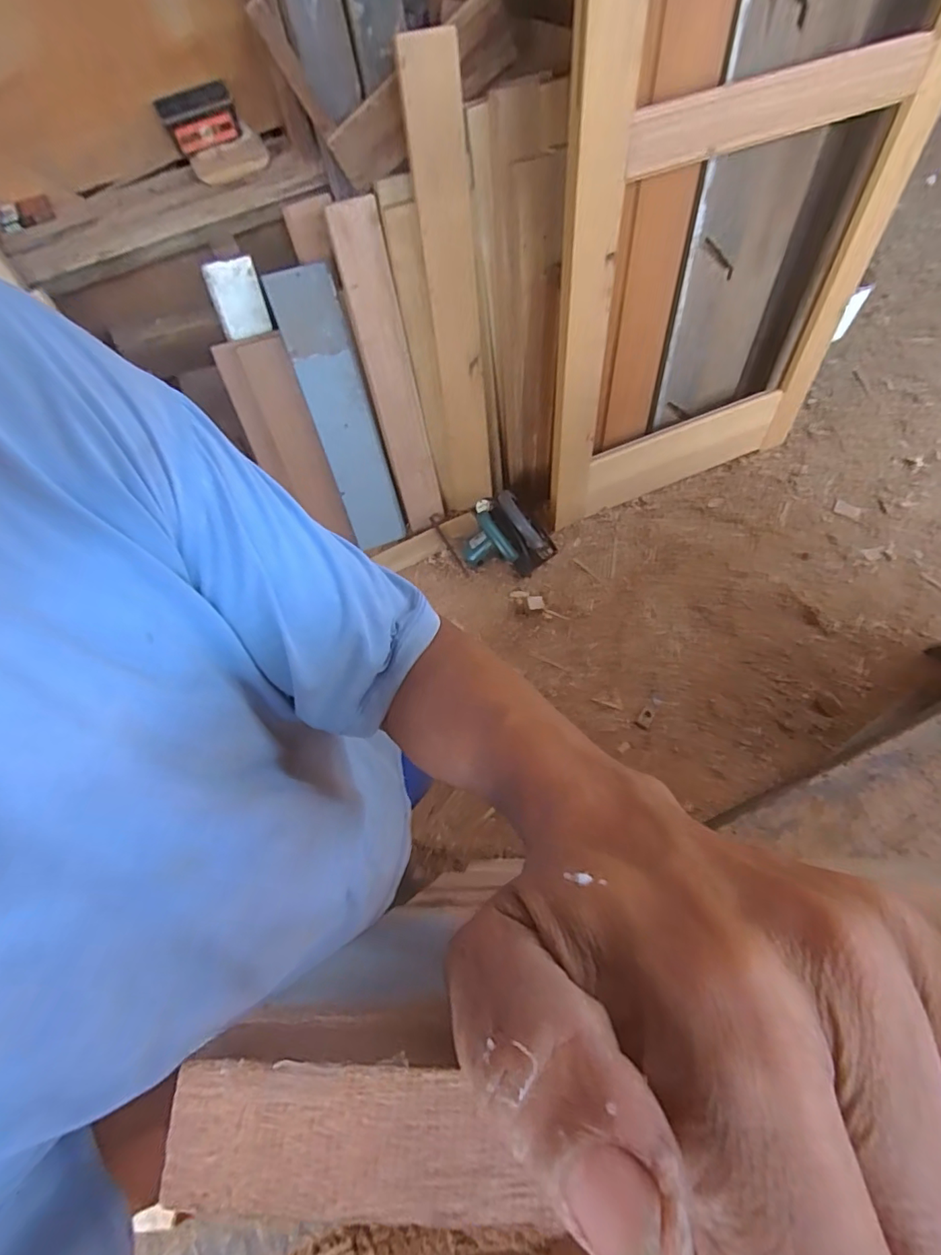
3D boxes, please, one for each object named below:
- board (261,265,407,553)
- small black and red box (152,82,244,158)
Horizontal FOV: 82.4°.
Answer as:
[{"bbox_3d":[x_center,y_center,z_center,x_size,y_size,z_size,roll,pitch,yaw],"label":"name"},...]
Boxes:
[{"bbox_3d":[-0.317,-0.503,1.367,0.141,0.694,0.024,-15,44,-3],"label":"board"},{"bbox_3d":[-0.482,-0.906,0.959,0.128,0.077,0.021,-14,68,-3],"label":"small black and red box"}]

